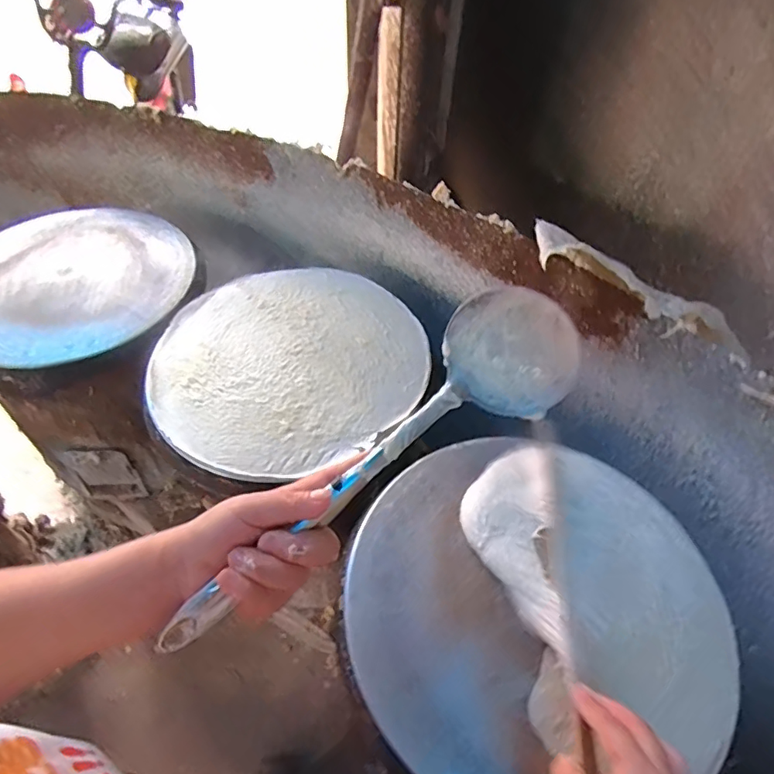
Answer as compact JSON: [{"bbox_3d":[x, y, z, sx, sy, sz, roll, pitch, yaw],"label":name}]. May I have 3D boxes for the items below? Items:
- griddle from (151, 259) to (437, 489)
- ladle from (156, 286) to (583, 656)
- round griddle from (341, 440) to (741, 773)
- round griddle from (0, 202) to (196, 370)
[{"bbox_3d":[-0.137,-0.043,0.711,0.349,0.012,0.348,0,53,1],"label":"griddle"},{"bbox_3d":[-0.006,0.062,0.350,0.324,0.065,0.079,-41,61,-9],"label":"ladle"},{"bbox_3d":[0.145,0.204,0.523,0.368,0.033,0.340,1,53,-2],"label":"round griddle"},{"bbox_3d":[-0.523,-0.179,0.845,0.361,0.051,0.398,-35,62,-26],"label":"round griddle"}]

